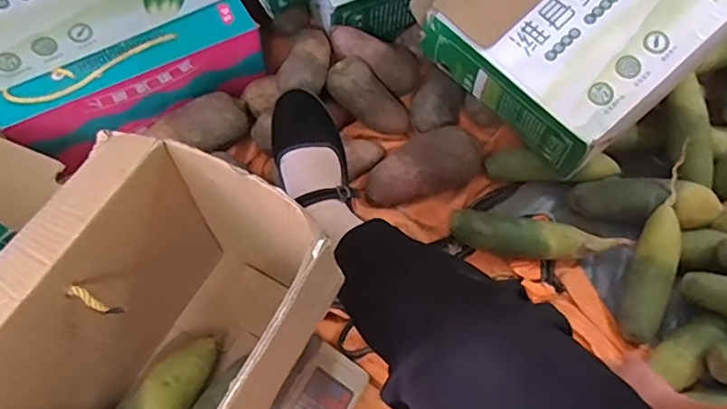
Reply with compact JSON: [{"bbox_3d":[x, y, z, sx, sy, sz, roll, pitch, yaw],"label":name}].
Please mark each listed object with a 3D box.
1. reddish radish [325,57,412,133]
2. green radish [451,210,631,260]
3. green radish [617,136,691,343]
[{"bbox_3d":[0.011,-0.152,0.767,0.138,0.046,0.065,35,67,-28],"label":"reddish radish"},{"bbox_3d":[0.233,0.043,0.721,0.234,0.047,0.058,7,69,1],"label":"green radish"},{"bbox_3d":[0.380,0.052,0.702,0.048,0.060,0.247,19,82,5],"label":"green radish"}]

